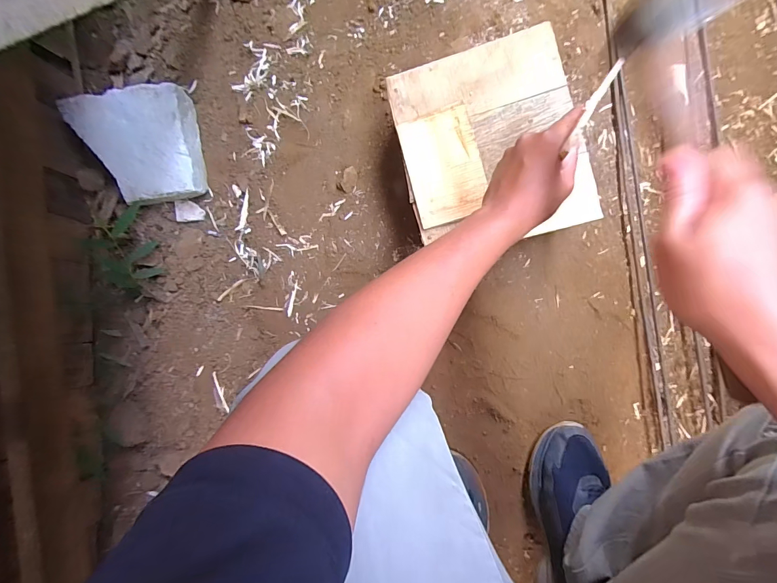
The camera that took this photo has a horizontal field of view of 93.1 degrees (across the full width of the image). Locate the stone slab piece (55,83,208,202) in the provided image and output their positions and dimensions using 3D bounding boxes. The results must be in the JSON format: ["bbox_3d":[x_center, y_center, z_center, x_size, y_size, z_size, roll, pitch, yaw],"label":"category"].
[{"bbox_3d":[-0.470,-0.270,0.700,0.205,0.069,0.202,-8,99,-2],"label":"stone slab piece"}]

